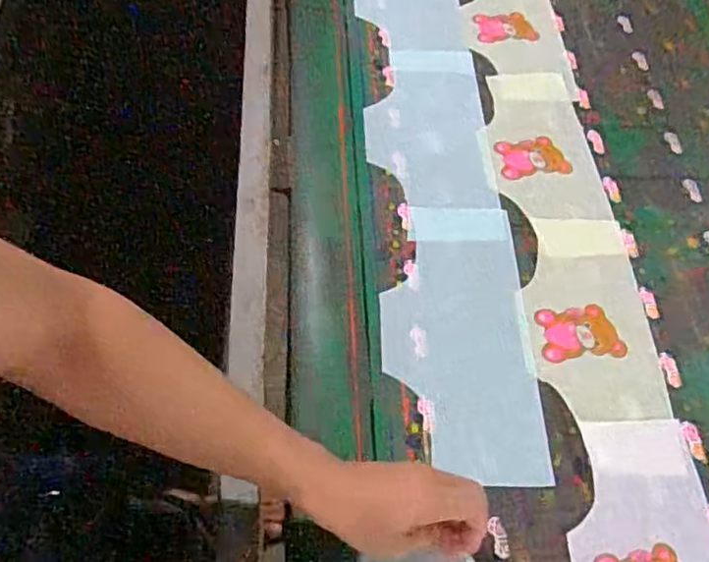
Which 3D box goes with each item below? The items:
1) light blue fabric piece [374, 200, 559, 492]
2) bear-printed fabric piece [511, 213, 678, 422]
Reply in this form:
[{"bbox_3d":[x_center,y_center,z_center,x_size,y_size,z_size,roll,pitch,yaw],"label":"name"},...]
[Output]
[{"bbox_3d":[0.106,0.052,0.648,0.150,0.010,0.310,0,60,-3],"label":"light blue fabric piece"},{"bbox_3d":[0.244,0.032,0.661,0.135,0.008,0.233,0,60,-3],"label":"bear-printed fabric piece"}]

